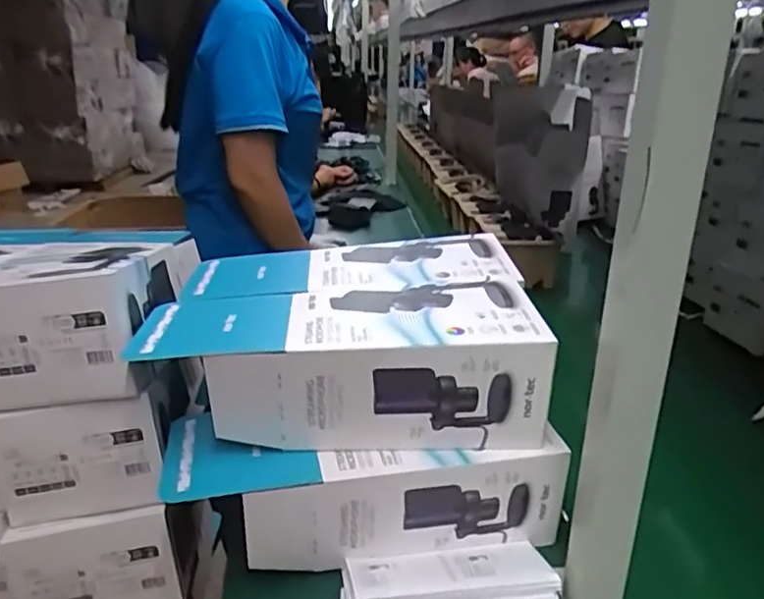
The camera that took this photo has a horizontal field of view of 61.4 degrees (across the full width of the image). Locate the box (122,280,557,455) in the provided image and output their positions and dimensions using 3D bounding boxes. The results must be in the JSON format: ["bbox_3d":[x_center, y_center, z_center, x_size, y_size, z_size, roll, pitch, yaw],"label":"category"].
[{"bbox_3d":[-0.036,0.069,0.624,0.361,0.127,0.148,-2,21,-5],"label":"box"}]

